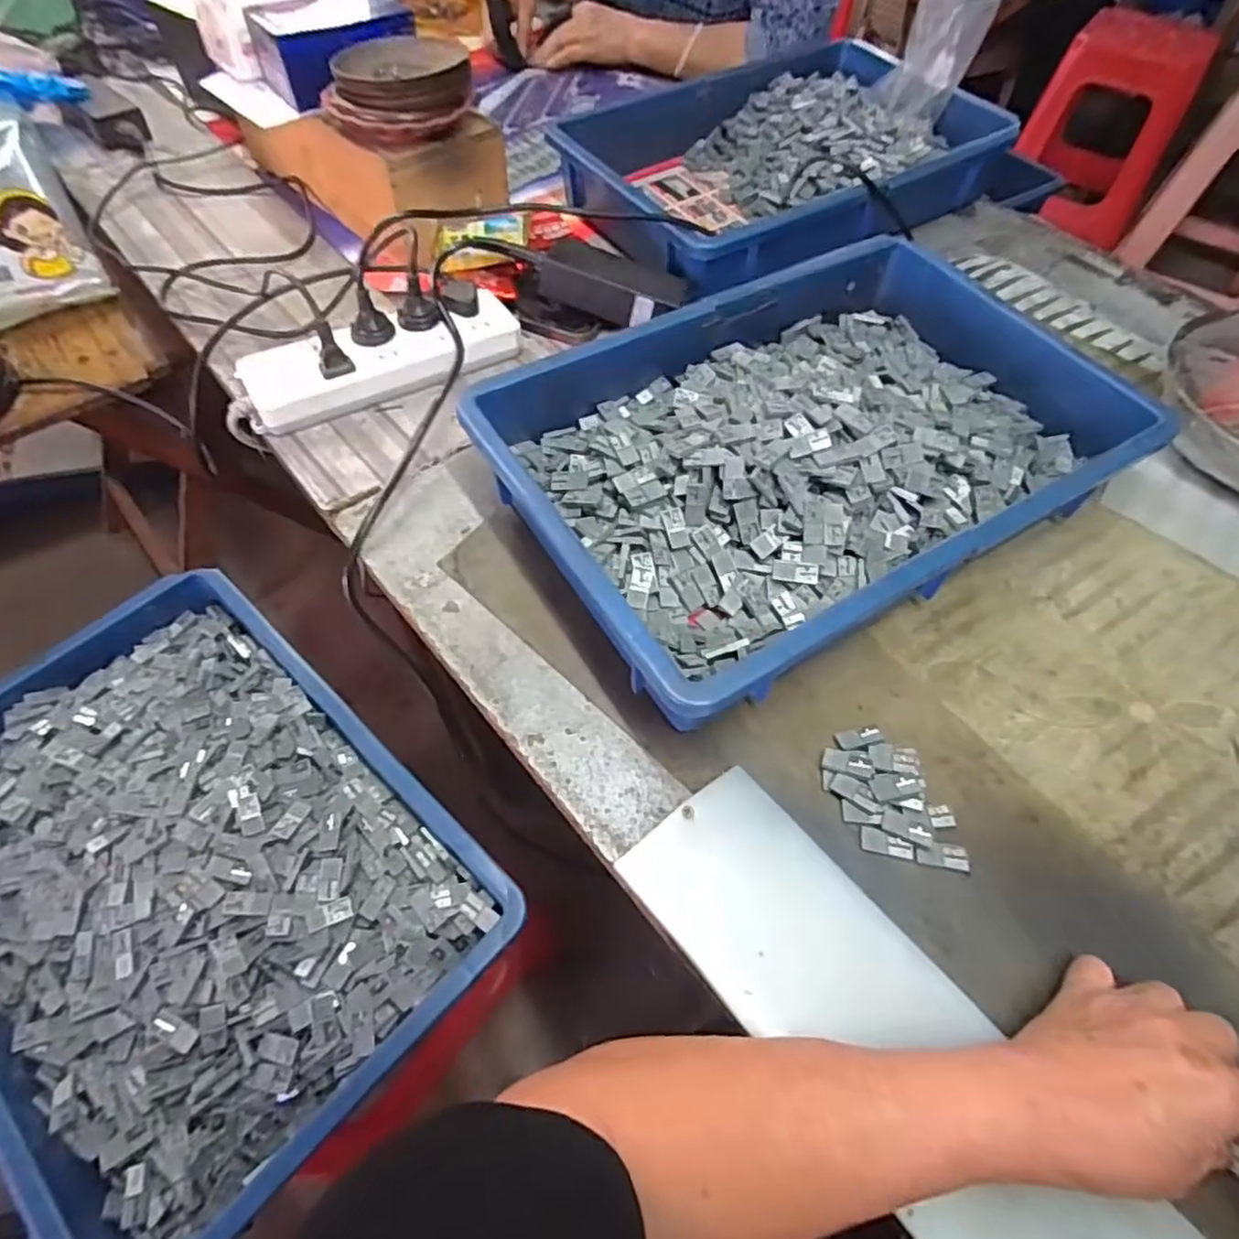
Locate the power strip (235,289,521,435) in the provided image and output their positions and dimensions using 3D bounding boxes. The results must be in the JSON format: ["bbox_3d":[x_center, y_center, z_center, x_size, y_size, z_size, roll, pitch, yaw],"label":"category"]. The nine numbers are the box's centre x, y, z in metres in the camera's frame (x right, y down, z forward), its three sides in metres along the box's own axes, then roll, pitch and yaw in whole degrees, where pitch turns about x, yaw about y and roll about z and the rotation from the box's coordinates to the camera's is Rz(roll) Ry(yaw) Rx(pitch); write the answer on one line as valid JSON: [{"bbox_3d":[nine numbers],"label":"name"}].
[{"bbox_3d":[-0.202,-0.226,0.590,0.233,0.028,0.079,-20,60,-14],"label":"power strip"}]

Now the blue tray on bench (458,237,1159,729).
[{"bbox_3d":[0.137,-0.133,0.500,0.428,0.076,0.289,-27,64,-17],"label":"blue tray on bench"}]

